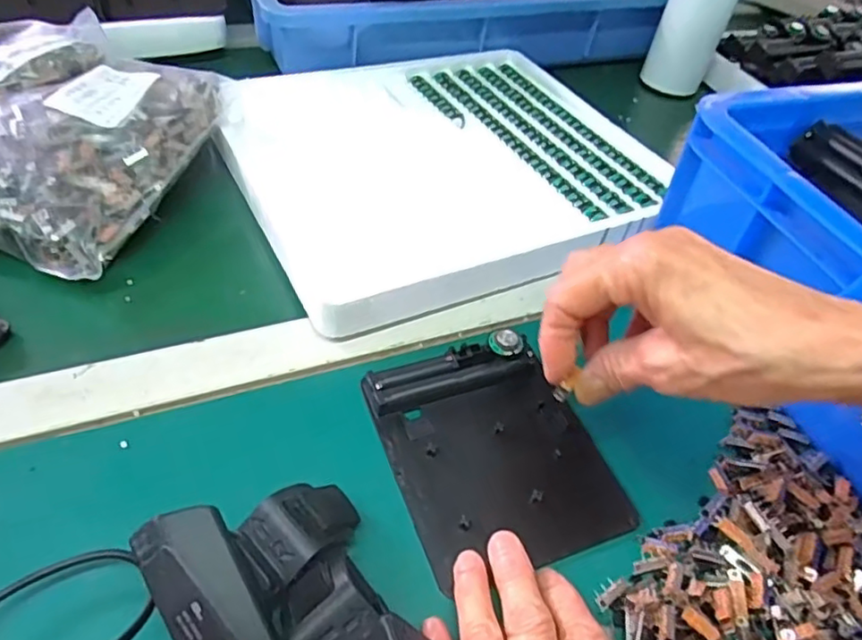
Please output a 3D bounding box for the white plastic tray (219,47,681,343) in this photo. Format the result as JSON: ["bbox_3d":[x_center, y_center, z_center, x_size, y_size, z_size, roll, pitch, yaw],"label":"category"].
[{"bbox_3d":[0.012,-0.131,0.497,0.318,0.030,0.288,-19,52,-23],"label":"white plastic tray"}]

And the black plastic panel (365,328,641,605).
[{"bbox_3d":[0.034,0.066,0.327,0.108,0.021,0.123,-14,50,-20],"label":"black plastic panel"}]

